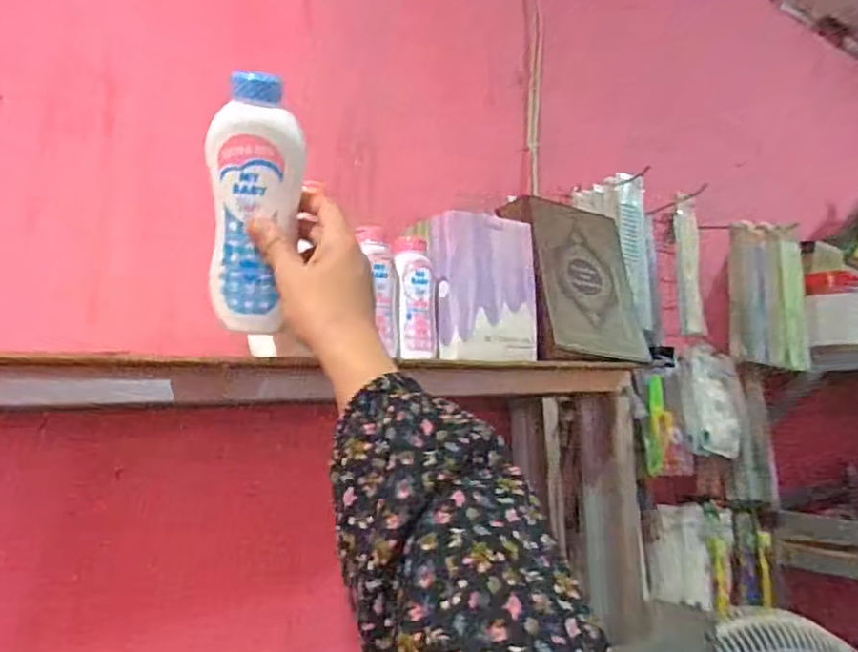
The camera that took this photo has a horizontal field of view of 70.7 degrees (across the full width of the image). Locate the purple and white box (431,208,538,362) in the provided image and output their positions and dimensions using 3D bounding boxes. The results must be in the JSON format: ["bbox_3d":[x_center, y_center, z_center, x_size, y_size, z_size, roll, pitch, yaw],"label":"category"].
[{"bbox_3d":[0.061,-0.039,0.628,0.110,0.147,0.029,3,-7,-29],"label":"purple and white box"}]

